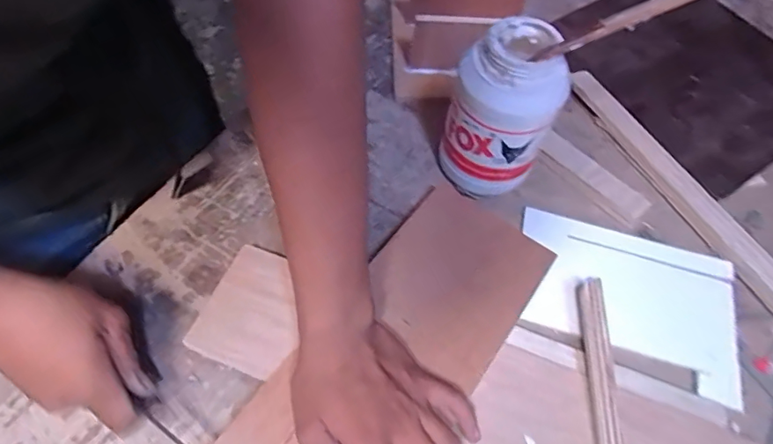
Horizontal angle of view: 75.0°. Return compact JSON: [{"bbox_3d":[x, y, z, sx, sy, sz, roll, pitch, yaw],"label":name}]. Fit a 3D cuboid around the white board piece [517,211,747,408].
[{"bbox_3d":[0.222,0.065,0.466,0.202,0.010,0.133,21,59,10],"label":"white board piece"}]

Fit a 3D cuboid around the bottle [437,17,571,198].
[{"bbox_3d":[0.103,-0.101,0.473,0.095,0.160,0.089,18,59,8],"label":"bottle"}]

